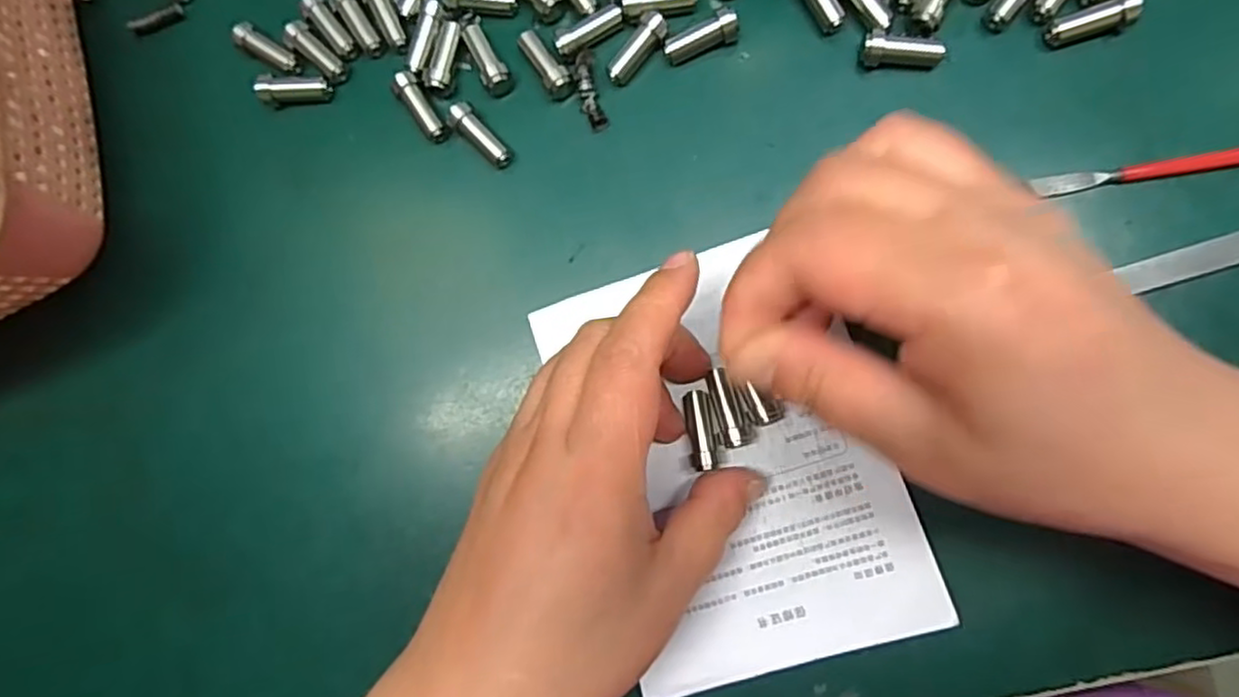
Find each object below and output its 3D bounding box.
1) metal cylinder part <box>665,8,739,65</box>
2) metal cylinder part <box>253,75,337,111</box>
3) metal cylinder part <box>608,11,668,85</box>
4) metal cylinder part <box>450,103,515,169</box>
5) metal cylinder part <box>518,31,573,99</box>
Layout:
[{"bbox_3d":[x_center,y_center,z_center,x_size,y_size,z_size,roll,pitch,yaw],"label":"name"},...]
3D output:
[{"bbox_3d":[0.029,-0.111,0.251,0.026,0.010,0.009,-19,83,5],"label":"metal cylinder part"},{"bbox_3d":[-0.125,-0.100,0.271,0.027,0.008,0.013,-4,85,-7],"label":"metal cylinder part"},{"bbox_3d":[0.007,-0.108,0.252,0.008,0.008,0.027,38,91,9],"label":"metal cylinder part"},{"bbox_3d":[-0.051,-0.078,0.259,0.009,0.010,0.028,-43,82,2],"label":"metal cylinder part"},{"bbox_3d":[-0.027,-0.105,0.258,0.009,0.009,0.028,-31,82,4],"label":"metal cylinder part"}]

